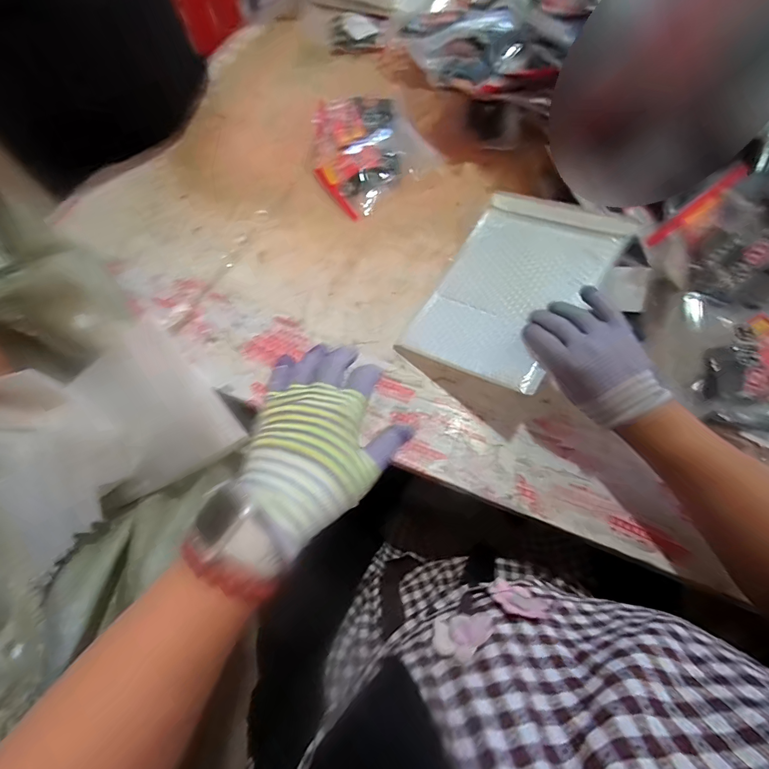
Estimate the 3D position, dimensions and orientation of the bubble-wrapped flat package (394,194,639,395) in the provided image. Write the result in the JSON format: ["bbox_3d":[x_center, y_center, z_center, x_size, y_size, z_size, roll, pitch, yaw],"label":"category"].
[{"bbox_3d":[0.162,-0.129,0.515,0.184,0.020,0.277,26,71,30],"label":"bubble-wrapped flat package"}]

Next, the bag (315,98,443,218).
[{"bbox_3d":[-0.044,-0.410,0.692,0.196,0.032,0.255,-35,68,-13],"label":"bag"}]

